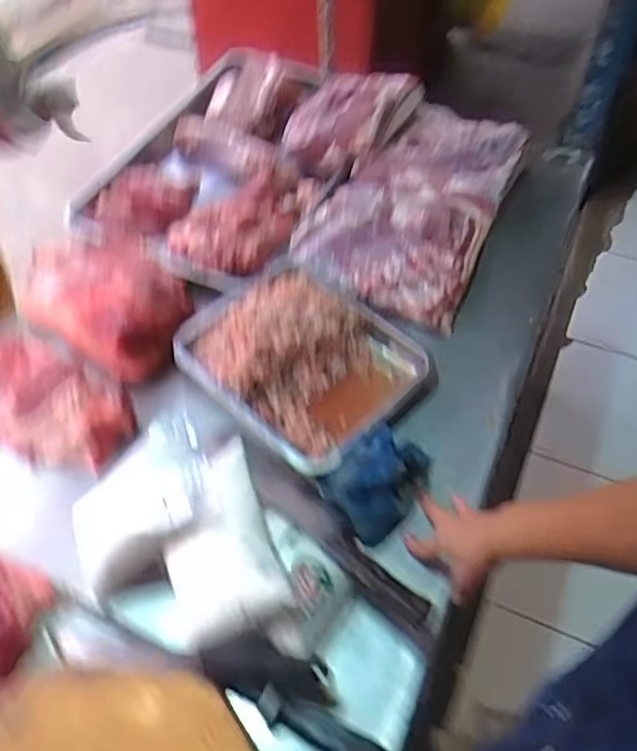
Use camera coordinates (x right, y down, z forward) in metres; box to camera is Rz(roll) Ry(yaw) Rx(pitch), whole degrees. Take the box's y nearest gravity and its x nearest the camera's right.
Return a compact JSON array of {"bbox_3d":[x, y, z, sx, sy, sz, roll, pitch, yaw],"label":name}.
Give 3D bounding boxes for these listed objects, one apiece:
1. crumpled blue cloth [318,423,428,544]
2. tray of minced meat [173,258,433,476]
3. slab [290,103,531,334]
[{"bbox_3d":[0.081,0.119,0.808,0.146,0.071,0.111,-37,61,-24],"label":"crumpled blue cloth"},{"bbox_3d":[-0.022,-0.038,0.918,0.315,0.066,0.260,36,61,24],"label":"tray of minced meat"},{"bbox_3d":[0.161,-0.296,1.122,0.283,0.070,0.474,20,56,15],"label":"slab"}]

